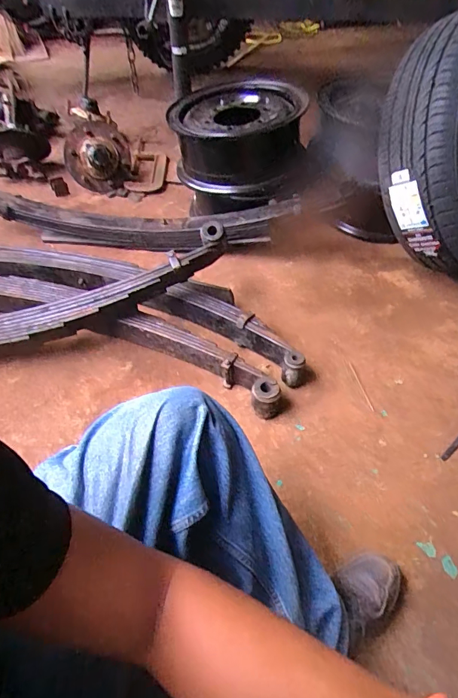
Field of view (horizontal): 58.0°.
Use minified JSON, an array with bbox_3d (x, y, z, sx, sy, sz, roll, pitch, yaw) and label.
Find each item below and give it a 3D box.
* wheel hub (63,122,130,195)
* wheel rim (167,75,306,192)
[{"bbox_3d":[-0.483,-0.700,1.514,0.263,0.230,0.089,44,17,-4],"label":"wheel hub"},{"bbox_3d":[0.022,-0.663,1.284,0.390,0.190,0.410,-3,51,-4],"label":"wheel rim"}]

